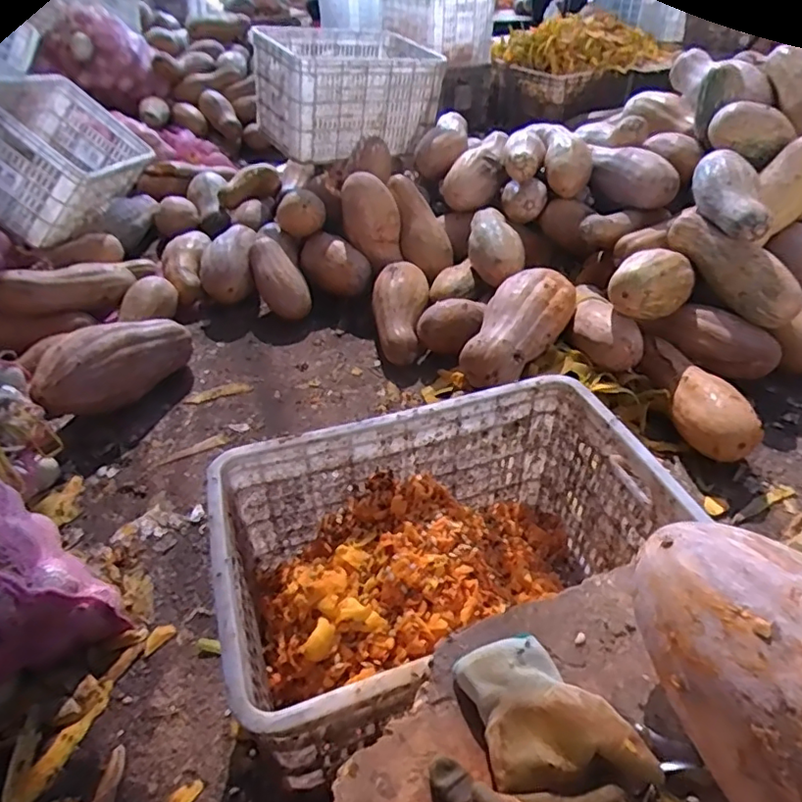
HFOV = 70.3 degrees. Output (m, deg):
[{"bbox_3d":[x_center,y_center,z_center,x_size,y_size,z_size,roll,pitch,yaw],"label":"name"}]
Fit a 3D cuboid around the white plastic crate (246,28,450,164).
[{"bbox_3d":[-0.153,-0.938,1.723,0.535,0.279,0.338,-20,44,-20],"label":"white plastic crate"}]

